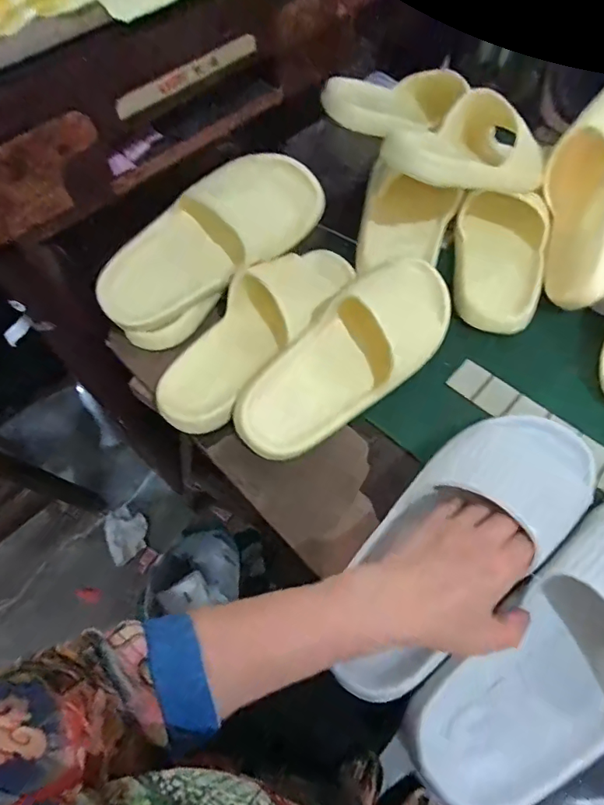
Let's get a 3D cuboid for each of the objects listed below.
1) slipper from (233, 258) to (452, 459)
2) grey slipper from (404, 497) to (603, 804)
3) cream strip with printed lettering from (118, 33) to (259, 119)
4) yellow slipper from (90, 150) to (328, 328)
[{"bbox_3d":[0.043,-0.053,0.434,0.249,0.071,0.095,-38,66,-17],"label":"slipper"},{"bbox_3d":[0.195,0.164,0.328,0.273,0.059,0.102,-37,65,-13],"label":"grey slipper"},{"bbox_3d":[-0.097,-0.282,0.413,0.007,0.019,0.144,40,70,22],"label":"cream strip with printed lettering"},{"bbox_3d":[-0.095,-0.168,0.491,0.251,0.098,0.075,-35,20,-1],"label":"yellow slipper"}]

